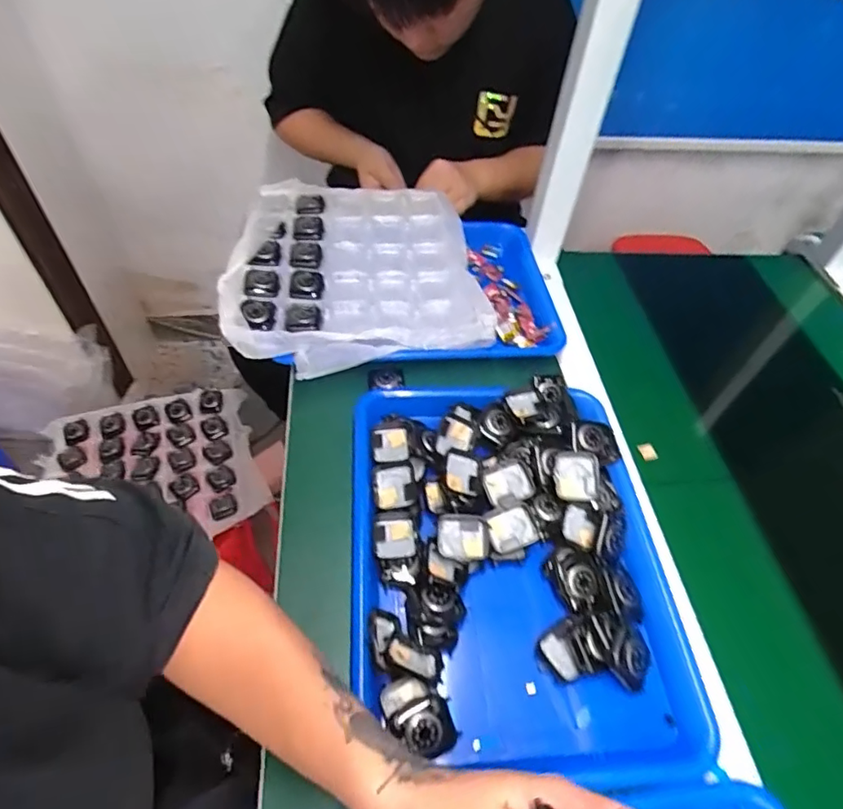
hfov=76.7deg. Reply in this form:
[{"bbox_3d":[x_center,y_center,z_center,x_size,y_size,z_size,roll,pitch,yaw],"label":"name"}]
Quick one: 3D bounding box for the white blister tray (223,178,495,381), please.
[{"bbox_3d":[-0.083,-0.165,0.644,0.279,0.036,0.347,-5,52,-9],"label":"white blister tray"}]

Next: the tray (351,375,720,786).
[{"bbox_3d":[0.072,0.120,0.450,0.258,0.043,0.330,0,52,-5],"label":"tray"}]

